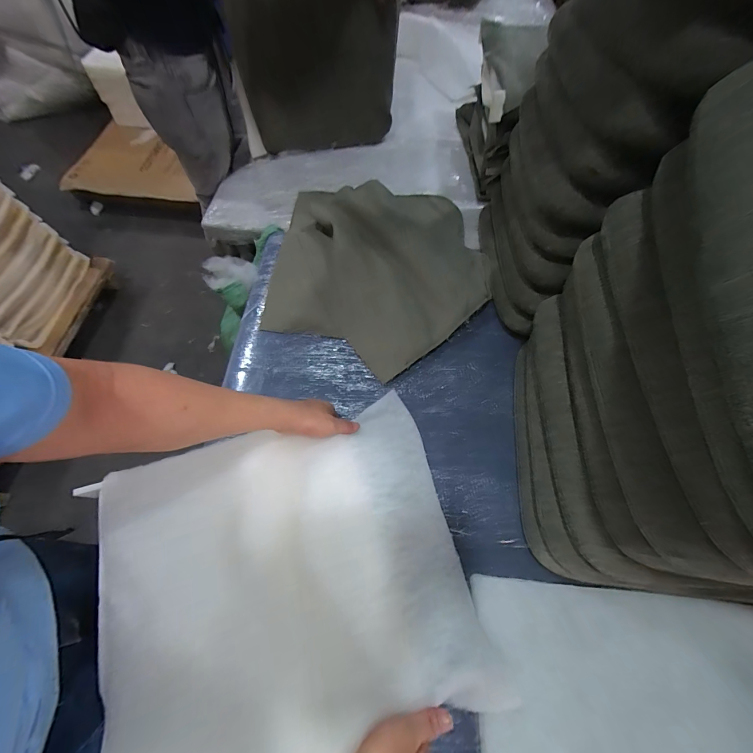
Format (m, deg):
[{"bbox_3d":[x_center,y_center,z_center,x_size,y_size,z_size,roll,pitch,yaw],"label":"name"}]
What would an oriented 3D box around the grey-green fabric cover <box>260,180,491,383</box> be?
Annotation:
[{"bbox_3d":[0.003,-0.272,0.783,0.515,0.043,0.554,9,65,3],"label":"grey-green fabric cover"}]

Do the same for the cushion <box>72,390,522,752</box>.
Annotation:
[{"bbox_3d":[-0.125,0.297,0.491,0.502,0.083,0.465,-16,66,-7],"label":"cushion"}]

